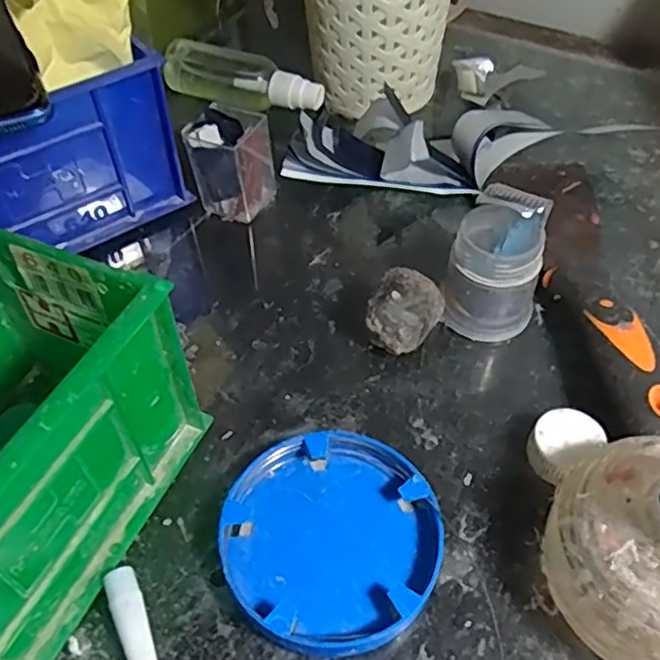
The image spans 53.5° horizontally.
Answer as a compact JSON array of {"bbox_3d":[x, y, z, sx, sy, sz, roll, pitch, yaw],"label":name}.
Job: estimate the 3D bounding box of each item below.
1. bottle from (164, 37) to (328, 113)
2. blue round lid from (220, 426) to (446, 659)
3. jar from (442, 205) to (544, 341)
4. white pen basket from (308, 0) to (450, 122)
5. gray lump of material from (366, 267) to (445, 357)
[{"bbox_3d":[-0.059,-0.164,0.441,0.116,0.043,0.029,24,55,20],"label":"bottle"},{"bbox_3d":[0.001,0.077,0.245,0.079,0.017,0.078,-1,50,1],"label":"blue round lid"},{"bbox_3d":[0.076,-0.027,0.303,0.039,0.054,0.037,-1,50,1],"label":"jar"},{"bbox_3d":[0.029,-0.209,0.416,0.094,0.121,0.096,-7,50,-3],"label":"white pen basket"},{"bbox_3d":[0.033,-0.005,0.300,0.028,0.034,0.031,23,55,20],"label":"gray lump of material"}]

